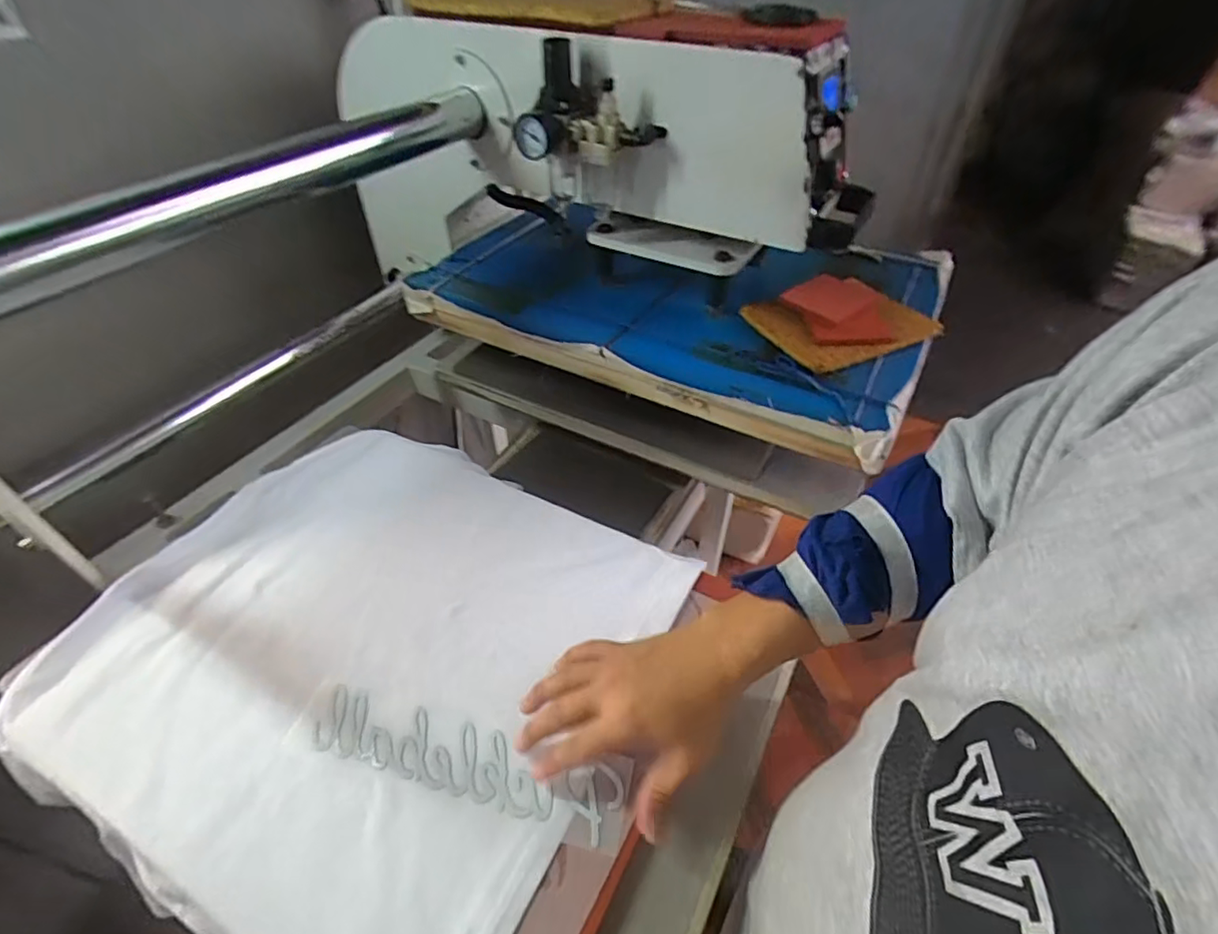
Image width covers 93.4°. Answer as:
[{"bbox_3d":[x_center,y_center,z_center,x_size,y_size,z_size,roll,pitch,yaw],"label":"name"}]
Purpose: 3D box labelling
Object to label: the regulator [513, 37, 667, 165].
[{"bbox_3d":[-0.019,-0.345,0.552,0.129,0.086,0.076,17,46,17],"label":"regulator"}]

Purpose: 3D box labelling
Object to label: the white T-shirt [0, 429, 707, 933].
[{"bbox_3d":[-0.224,0.138,0.517,0.493,0.030,0.420,21,48,20],"label":"white T-shirt"}]

